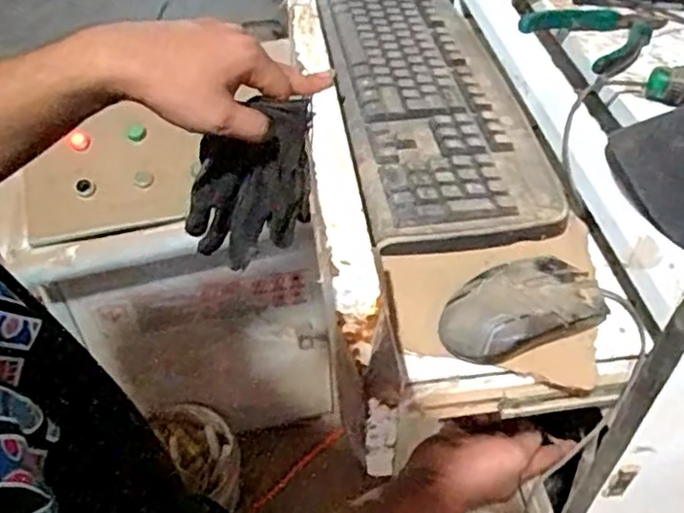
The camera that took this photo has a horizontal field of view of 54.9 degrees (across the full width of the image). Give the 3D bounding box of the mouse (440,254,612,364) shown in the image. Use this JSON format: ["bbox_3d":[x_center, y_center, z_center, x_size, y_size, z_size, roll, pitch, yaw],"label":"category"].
[{"bbox_3d":[0.118,0.031,0.435,0.112,0.030,0.054,-19,47,-15],"label":"mouse"}]

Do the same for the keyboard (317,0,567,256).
[{"bbox_3d":[0.074,-0.168,0.645,0.154,0.021,0.439,-7,45,-3],"label":"keyboard"}]

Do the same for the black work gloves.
[{"bbox_3d":[-0.081,-0.062,0.568,0.113,0.145,0.040,-10,46,-7],"label":"black work gloves"}]

